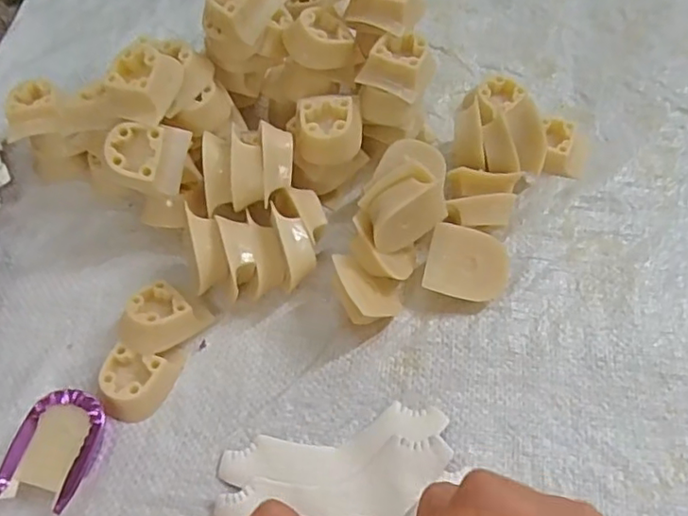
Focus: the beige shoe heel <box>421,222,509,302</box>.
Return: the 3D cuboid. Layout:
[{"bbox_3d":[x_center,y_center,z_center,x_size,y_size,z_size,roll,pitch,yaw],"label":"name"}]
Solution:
[{"bbox_3d":[0.070,0.003,0.341,0.046,0.015,0.040,10,87,-3],"label":"beige shoe heel"}]

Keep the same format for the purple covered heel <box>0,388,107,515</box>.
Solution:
[{"bbox_3d":[-0.144,0.096,0.298,0.039,0.019,0.054,9,61,6],"label":"purple covered heel"}]

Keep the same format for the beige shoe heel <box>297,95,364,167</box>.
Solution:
[{"bbox_3d":[-0.008,-0.075,0.344,0.037,0.023,0.033,-5,62,-2],"label":"beige shoe heel"}]

